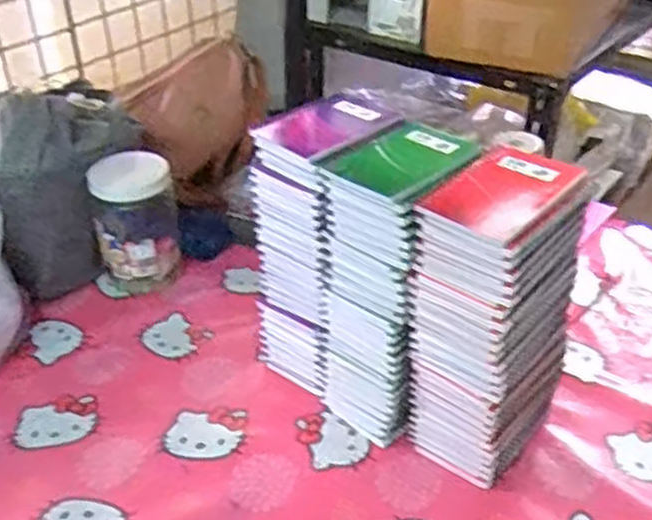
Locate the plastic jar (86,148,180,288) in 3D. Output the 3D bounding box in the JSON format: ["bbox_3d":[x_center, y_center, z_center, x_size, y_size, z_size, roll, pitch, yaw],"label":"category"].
[{"bbox_3d":[-0.239,-0.046,1.015,0.099,0.169,0.089,-8,35,-10],"label":"plastic jar"}]

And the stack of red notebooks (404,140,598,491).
[{"bbox_3d":[0.151,0.060,0.718,0.094,0.283,0.134,27,43,35],"label":"stack of red notebooks"}]

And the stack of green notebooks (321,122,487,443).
[{"bbox_3d":[0.064,0.028,0.771,0.106,0.284,0.124,21,40,30],"label":"stack of green notebooks"}]

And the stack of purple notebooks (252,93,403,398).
[{"bbox_3d":[0.002,-0.010,0.838,0.106,0.287,0.128,27,43,35],"label":"stack of purple notebooks"}]

